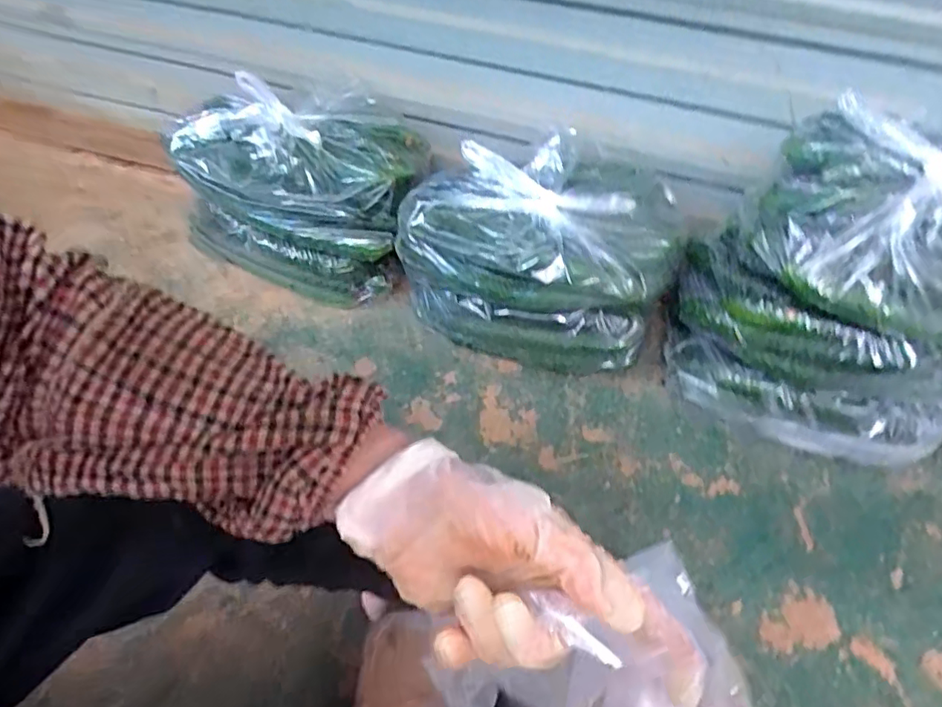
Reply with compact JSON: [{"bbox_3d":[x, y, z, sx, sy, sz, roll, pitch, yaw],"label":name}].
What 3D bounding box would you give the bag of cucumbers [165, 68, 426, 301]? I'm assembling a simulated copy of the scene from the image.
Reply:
[{"bbox_3d":[-0.276,-0.280,1.008,0.380,0.238,0.311,3,50,0],"label":"bag of cucumbers"}]

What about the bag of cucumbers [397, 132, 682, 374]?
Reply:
[{"bbox_3d":[0.090,-0.149,0.871,0.385,0.238,0.236,23,53,16],"label":"bag of cucumbers"}]

